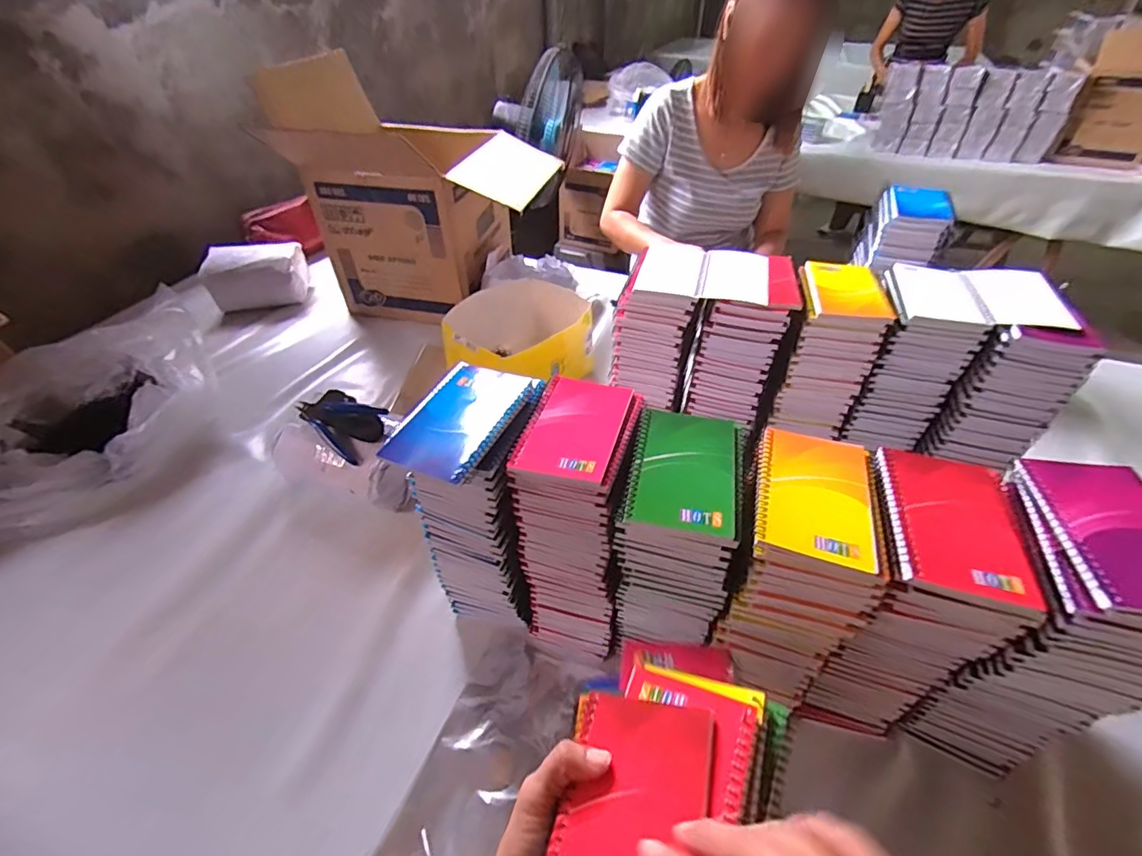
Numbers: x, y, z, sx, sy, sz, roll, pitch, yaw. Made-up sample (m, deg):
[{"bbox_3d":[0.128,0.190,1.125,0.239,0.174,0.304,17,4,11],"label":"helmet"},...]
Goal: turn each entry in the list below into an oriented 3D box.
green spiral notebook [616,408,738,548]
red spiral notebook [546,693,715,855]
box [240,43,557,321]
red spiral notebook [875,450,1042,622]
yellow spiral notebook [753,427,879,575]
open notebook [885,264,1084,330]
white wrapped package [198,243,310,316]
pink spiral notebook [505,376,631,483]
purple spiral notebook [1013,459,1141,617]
[{"bbox_3d":[0.095,0.035,0.427,0.087,0.017,0.128,11,45,12],"label":"green spiral notebook"},{"bbox_3d":[0.032,0.216,0.276,0.079,0.006,0.131,-6,37,26],"label":"red spiral notebook"},{"bbox_3d":[-0.284,-0.460,1.022,0.462,0.371,0.332,8,44,9],"label":"box"},{"bbox_3d":[0.290,0.068,0.388,0.091,0.013,0.136,13,45,14],"label":"red spiral notebook"},{"bbox_3d":[0.195,0.049,0.404,0.084,0.007,0.129,14,46,12],"label":"yellow spiral notebook"},{"bbox_3d":[0.478,-0.163,0.604,0.161,0.032,0.139,11,45,12],"label":"open notebook"},{"bbox_3d":[-0.678,-0.331,1.098,0.184,0.109,0.099,-13,45,-13],"label":"white wrapped package"},{"bbox_3d":[0.003,-0.004,0.459,0.082,0.009,0.126,12,45,13],"label":"pink spiral notebook"},{"bbox_3d":[0.394,0.074,0.361,0.086,0.011,0.131,7,44,9],"label":"purple spiral notebook"}]

